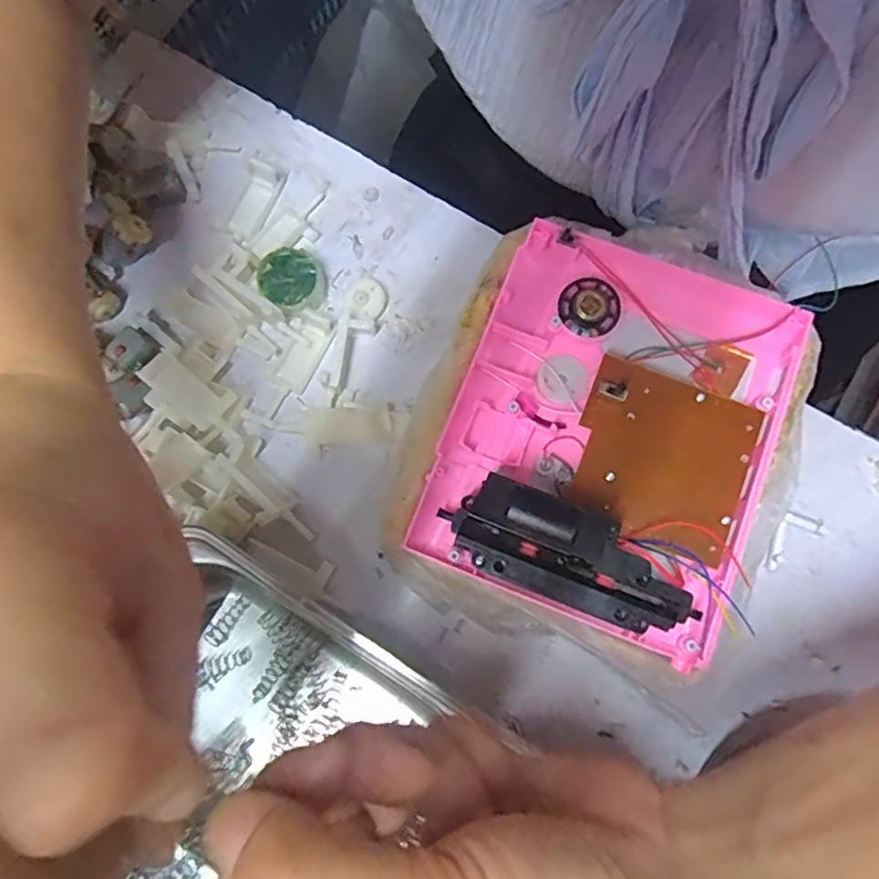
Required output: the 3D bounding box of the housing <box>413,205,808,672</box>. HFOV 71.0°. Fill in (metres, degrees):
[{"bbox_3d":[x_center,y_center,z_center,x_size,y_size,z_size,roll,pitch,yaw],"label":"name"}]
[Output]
[{"bbox_3d":[0.076,-0.010,0.261,0.147,0.037,0.173,22,78,6],"label":"housing"}]

